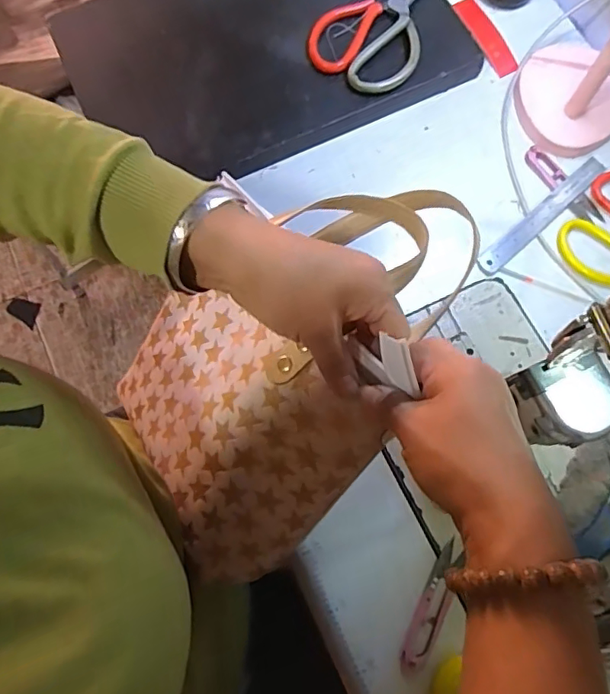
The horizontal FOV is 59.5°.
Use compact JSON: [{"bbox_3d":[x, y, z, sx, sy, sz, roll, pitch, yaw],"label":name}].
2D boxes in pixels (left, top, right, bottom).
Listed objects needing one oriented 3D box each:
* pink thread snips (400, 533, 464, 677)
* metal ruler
[{"bbox_3d":[0.101,0.207,0.424,0.021,0.008,0.100,27,74,7],"label":"pink thread snips"},{"bbox_3d":[0.233,-0.129,0.522,0.166,0.004,0.021,-40,78,-11],"label":"metal ruler"}]

